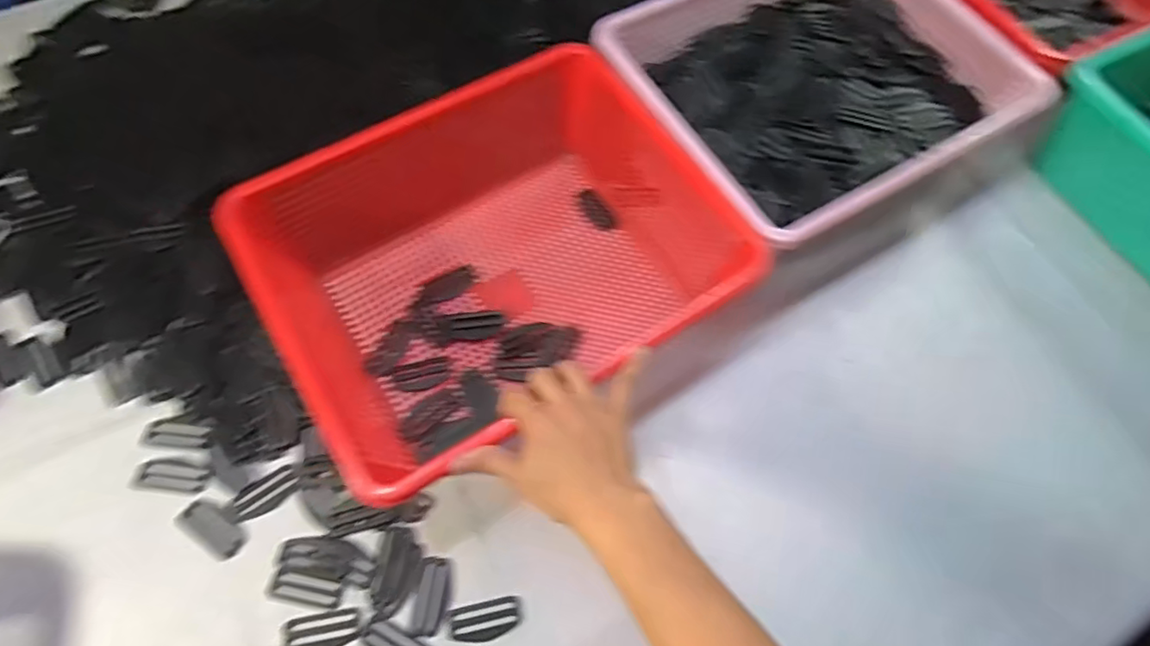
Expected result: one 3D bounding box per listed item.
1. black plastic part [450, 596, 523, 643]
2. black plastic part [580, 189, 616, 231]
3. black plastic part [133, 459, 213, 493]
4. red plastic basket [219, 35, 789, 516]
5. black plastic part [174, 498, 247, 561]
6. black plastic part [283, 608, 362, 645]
[{"bbox_3d":[-0.073,0.244,0.476,0.058,0.006,0.028,-12,66,-8],"label":"black plastic part"},{"bbox_3d":[0.024,-0.128,0.651,0.024,0.004,0.059,-26,68,-13],"label":"black plastic part"},{"bbox_3d":[-0.353,0.133,0.508,0.059,0.004,0.023,7,65,1],"label":"black plastic part"},{"bbox_3d":[-0.072,-0.057,0.548,0.365,0.143,0.303,-33,70,-16],"label":"red plastic basket"},{"bbox_3d":[-0.309,0.175,0.494,0.062,0.005,0.030,35,68,13],"label":"black plastic part"},{"bbox_3d":[-0.203,0.247,0.464,0.059,0.004,0.029,-8,65,-6],"label":"black plastic part"}]

